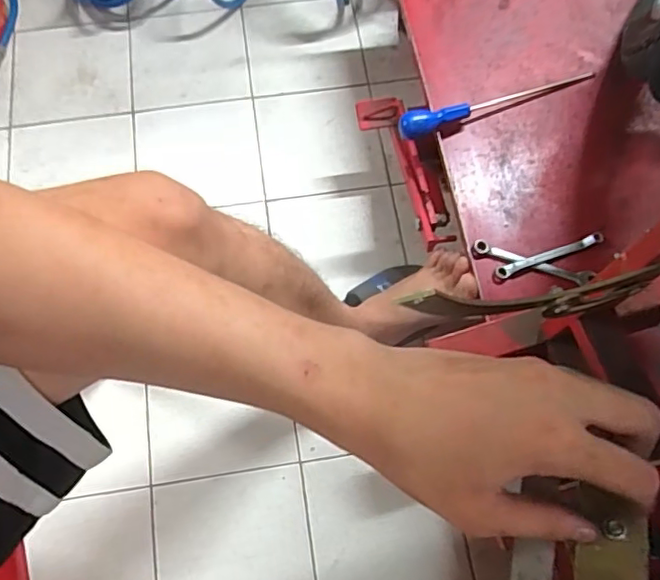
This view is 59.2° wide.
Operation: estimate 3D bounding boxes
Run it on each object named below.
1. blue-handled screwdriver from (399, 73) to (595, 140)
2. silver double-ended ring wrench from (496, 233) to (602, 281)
[{"bbox_3d":[0.213,-0.242,0.736,0.267,0.027,0.026,-19,72,-7],"label":"blue-handled screwdriver"},{"bbox_3d":[0.256,-0.041,0.679,0.132,0.014,0.014,-19,72,-7],"label":"silver double-ended ring wrench"}]

